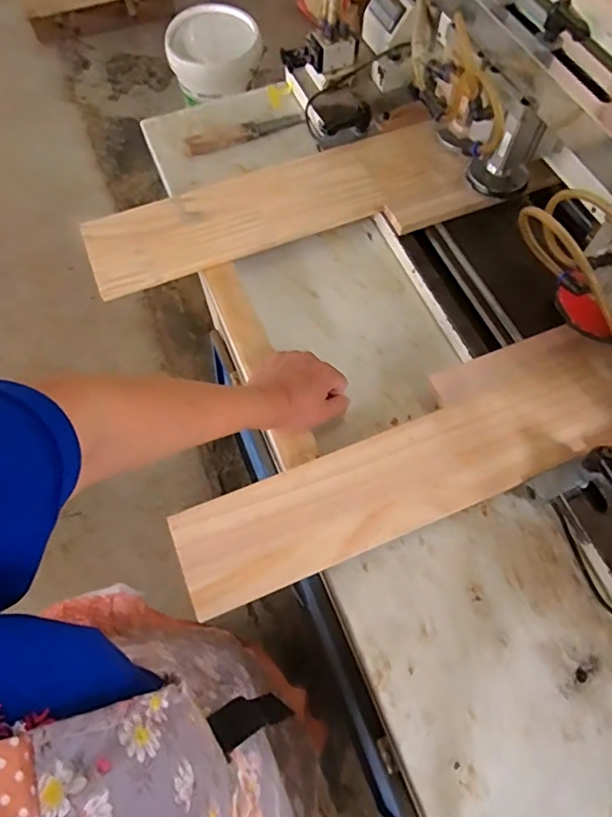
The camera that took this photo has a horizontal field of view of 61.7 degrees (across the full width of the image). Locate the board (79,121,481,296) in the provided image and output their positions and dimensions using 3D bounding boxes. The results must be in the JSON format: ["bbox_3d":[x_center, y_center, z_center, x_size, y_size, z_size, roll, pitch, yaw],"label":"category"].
[{"bbox_3d":[-0.032,-0.268,0.665,0.489,0.016,0.112,-21,77,-9],"label":"board"}]

